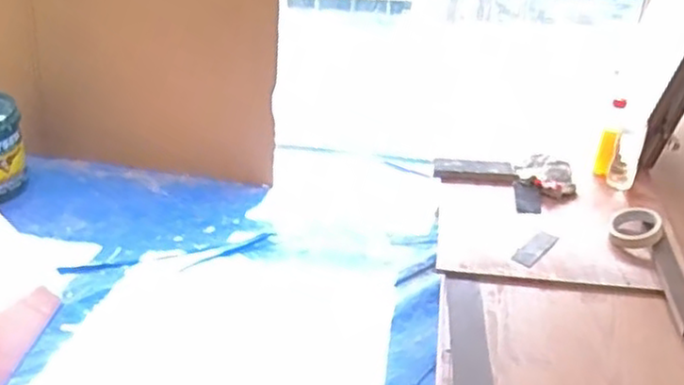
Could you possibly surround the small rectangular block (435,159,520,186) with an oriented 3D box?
[{"bbox_3d":[0.293,-0.045,1.567,0.178,0.025,0.069,4,33,8],"label":"small rectangular block"}]

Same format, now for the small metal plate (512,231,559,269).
[{"bbox_3d":[0.374,0.109,1.372,0.043,0.006,0.122,25,41,34],"label":"small metal plate"}]

